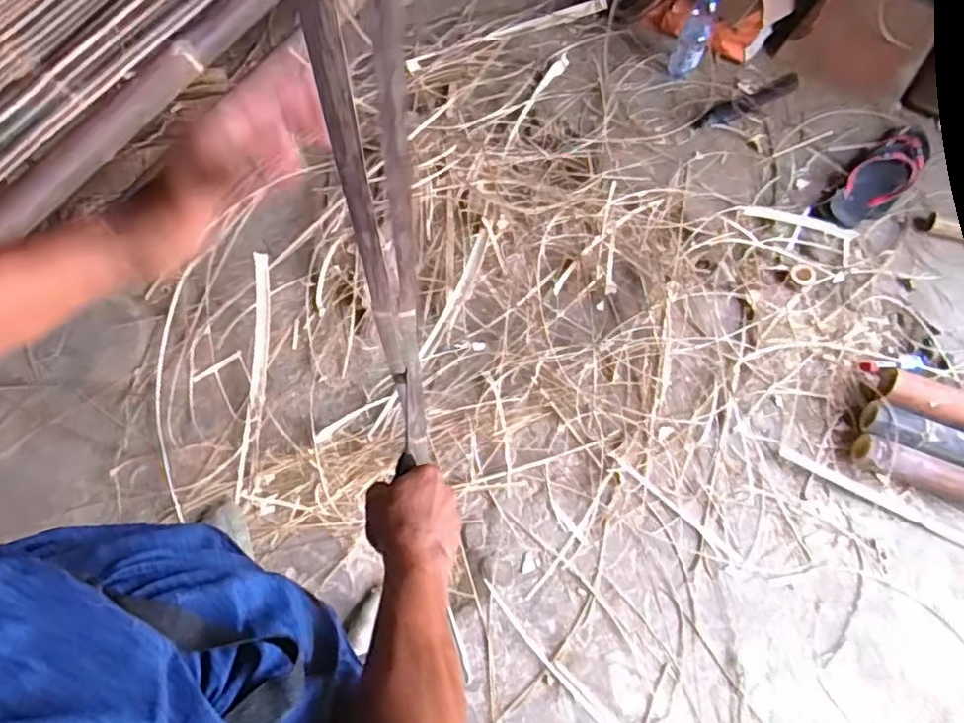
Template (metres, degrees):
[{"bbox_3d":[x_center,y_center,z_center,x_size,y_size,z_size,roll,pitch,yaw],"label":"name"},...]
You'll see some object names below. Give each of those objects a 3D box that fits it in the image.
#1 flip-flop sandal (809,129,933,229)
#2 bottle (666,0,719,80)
[{"bbox_3d":[0.904,-0.417,1.489,0.324,0.051,0.126,-43,78,-12],"label":"flip-flop sandal"},{"bbox_3d":[0.497,-0.766,1.510,0.072,0.215,0.078,23,74,7],"label":"bottle"}]

